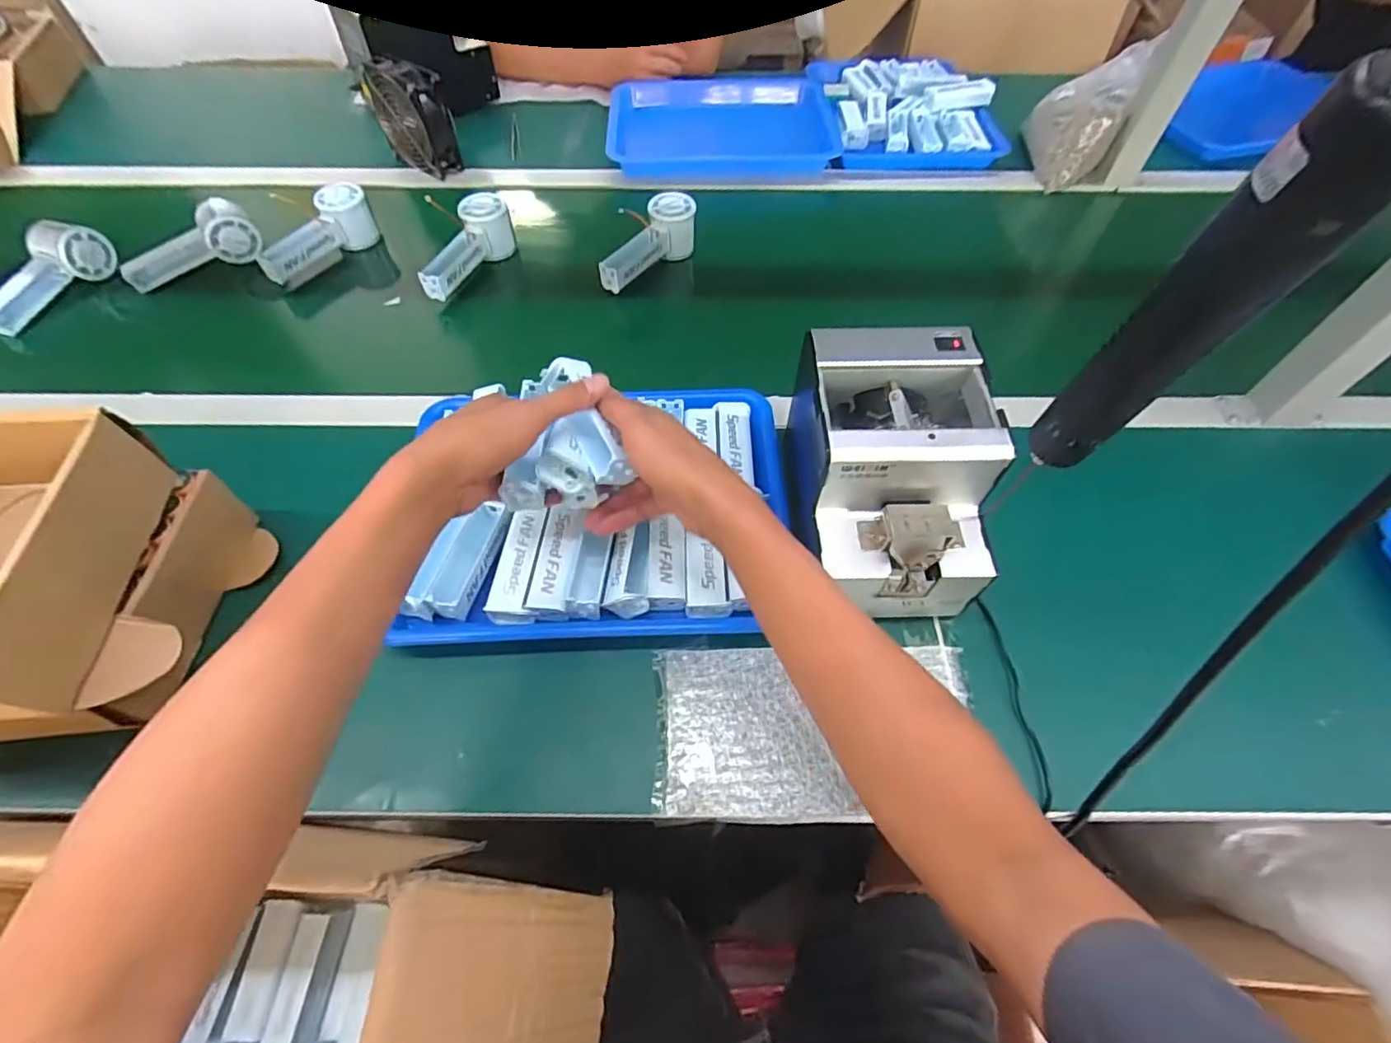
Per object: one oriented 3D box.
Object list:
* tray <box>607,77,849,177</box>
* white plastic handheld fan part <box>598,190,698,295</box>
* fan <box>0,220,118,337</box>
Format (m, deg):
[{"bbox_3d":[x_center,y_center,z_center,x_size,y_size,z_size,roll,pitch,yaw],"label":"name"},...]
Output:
[{"bbox_3d":[0.038,-0.617,0.915,0.330,0.034,0.259,-2,57,-1],"label":"tray"},{"bbox_3d":[-0.062,-0.336,0.716,0.150,0.058,0.063,-40,65,-22],"label":"white plastic handheld fan part"},{"bbox_3d":[-0.749,-0.282,0.680,0.045,0.059,0.152,16,59,10],"label":"fan"}]

